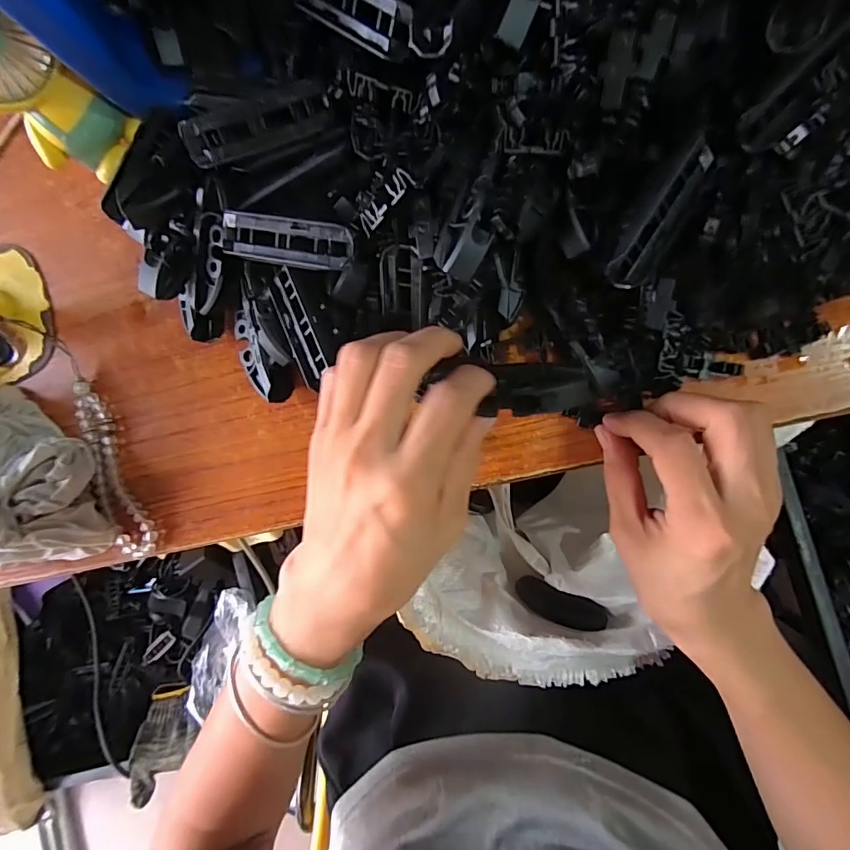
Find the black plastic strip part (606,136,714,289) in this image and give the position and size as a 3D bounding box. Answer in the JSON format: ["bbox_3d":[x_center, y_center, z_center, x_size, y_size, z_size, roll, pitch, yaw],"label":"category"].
[{"bbox_3d":[0.107,-0.094,0.214,0.022,0.005,0.072,32,91,-26],"label":"black plastic strip part"}]

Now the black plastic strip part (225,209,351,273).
[{"bbox_3d":[-0.071,-0.091,0.234,0.073,0.008,0.022,14,92,8],"label":"black plastic strip part"}]

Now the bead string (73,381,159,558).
[{"bbox_3d":[-0.197,0.028,0.298,0.024,0.007,0.114,-24,87,7],"label":"bead string"}]

